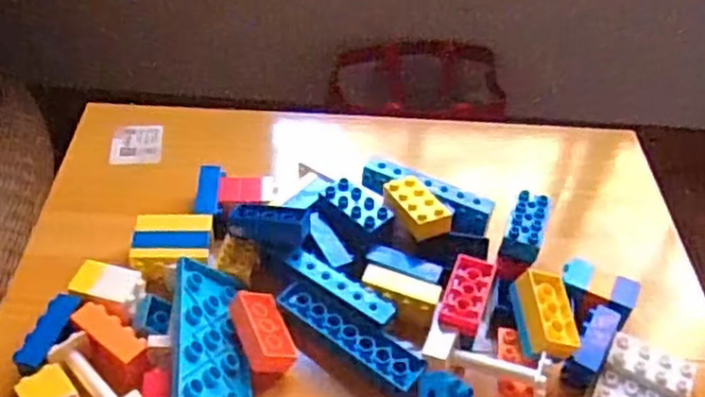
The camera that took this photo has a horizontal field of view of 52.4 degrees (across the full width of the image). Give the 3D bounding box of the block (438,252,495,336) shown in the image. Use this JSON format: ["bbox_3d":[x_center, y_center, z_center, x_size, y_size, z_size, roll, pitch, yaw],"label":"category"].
[{"bbox_3d":[0.091,0.076,0.569,0.033,0.016,0.072,17,46,11],"label":"block"}]

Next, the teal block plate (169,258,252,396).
[{"bbox_3d":[-0.109,0.105,0.540,0.066,0.010,0.127,26,35,-38],"label":"teal block plate"}]

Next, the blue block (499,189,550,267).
[{"bbox_3d":[0.148,0.024,0.608,0.031,0.020,0.071,18,46,12],"label":"blue block"}]

